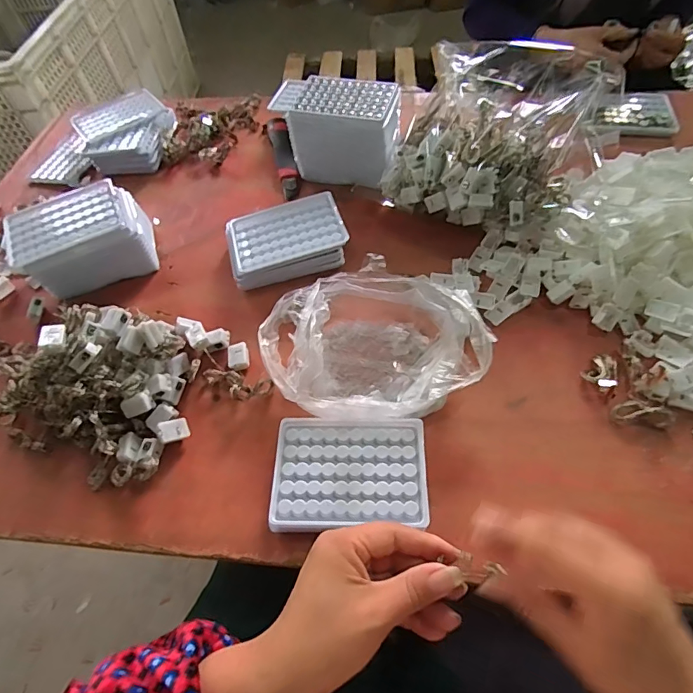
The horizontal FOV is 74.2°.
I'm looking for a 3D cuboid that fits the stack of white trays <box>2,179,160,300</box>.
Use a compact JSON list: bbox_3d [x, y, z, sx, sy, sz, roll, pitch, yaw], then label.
[{"bbox_3d":[-0.318,-0.128,0.558,0.145,0.074,0.101,-21,57,-9],"label":"stack of white trays"}]

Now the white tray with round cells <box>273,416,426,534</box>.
[{"bbox_3d":[0.004,0.112,0.403,0.129,0.022,0.096,0,57,5],"label":"white tray with round cells"}]

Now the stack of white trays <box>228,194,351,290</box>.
[{"bbox_3d":[-0.072,-0.126,0.555,0.138,0.044,0.099,-14,56,-4],"label":"stack of white trays"}]

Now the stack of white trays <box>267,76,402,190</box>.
[{"bbox_3d":[-0.001,-0.285,0.616,0.141,0.103,0.096,11,58,12],"label":"stack of white trays"}]

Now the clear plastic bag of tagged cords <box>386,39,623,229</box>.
[{"bbox_3d":[0.172,-0.236,0.532,0.233,0.157,0.163,22,61,18],"label":"clear plastic bag of tagged cords"}]

